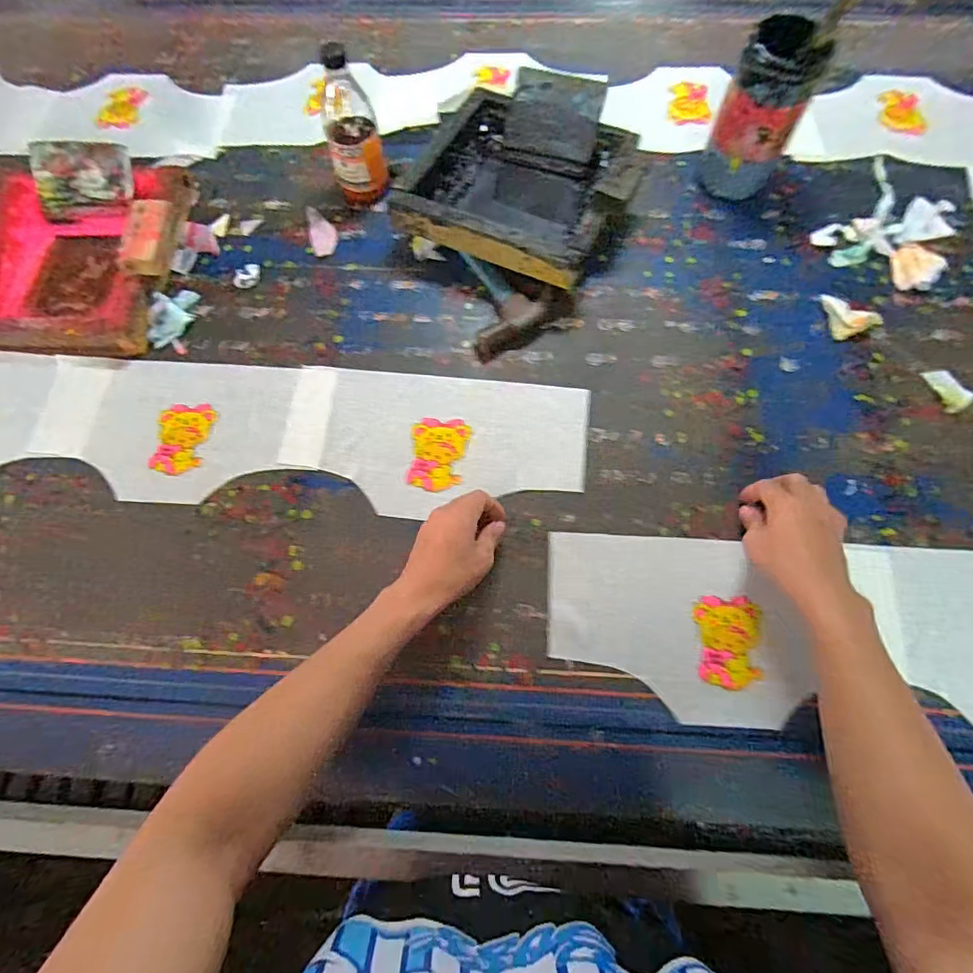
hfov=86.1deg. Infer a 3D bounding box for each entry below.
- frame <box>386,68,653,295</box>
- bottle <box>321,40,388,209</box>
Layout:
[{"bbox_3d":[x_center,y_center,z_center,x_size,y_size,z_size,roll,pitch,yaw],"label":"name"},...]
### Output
[{"bbox_3d":[0.046,-0.397,0.678,0.272,0.080,0.275,21,72,9],"label":"frame"},{"bbox_3d":[-0.170,-0.439,0.651,0.069,0.161,0.061,-13,70,-4],"label":"bottle"}]

